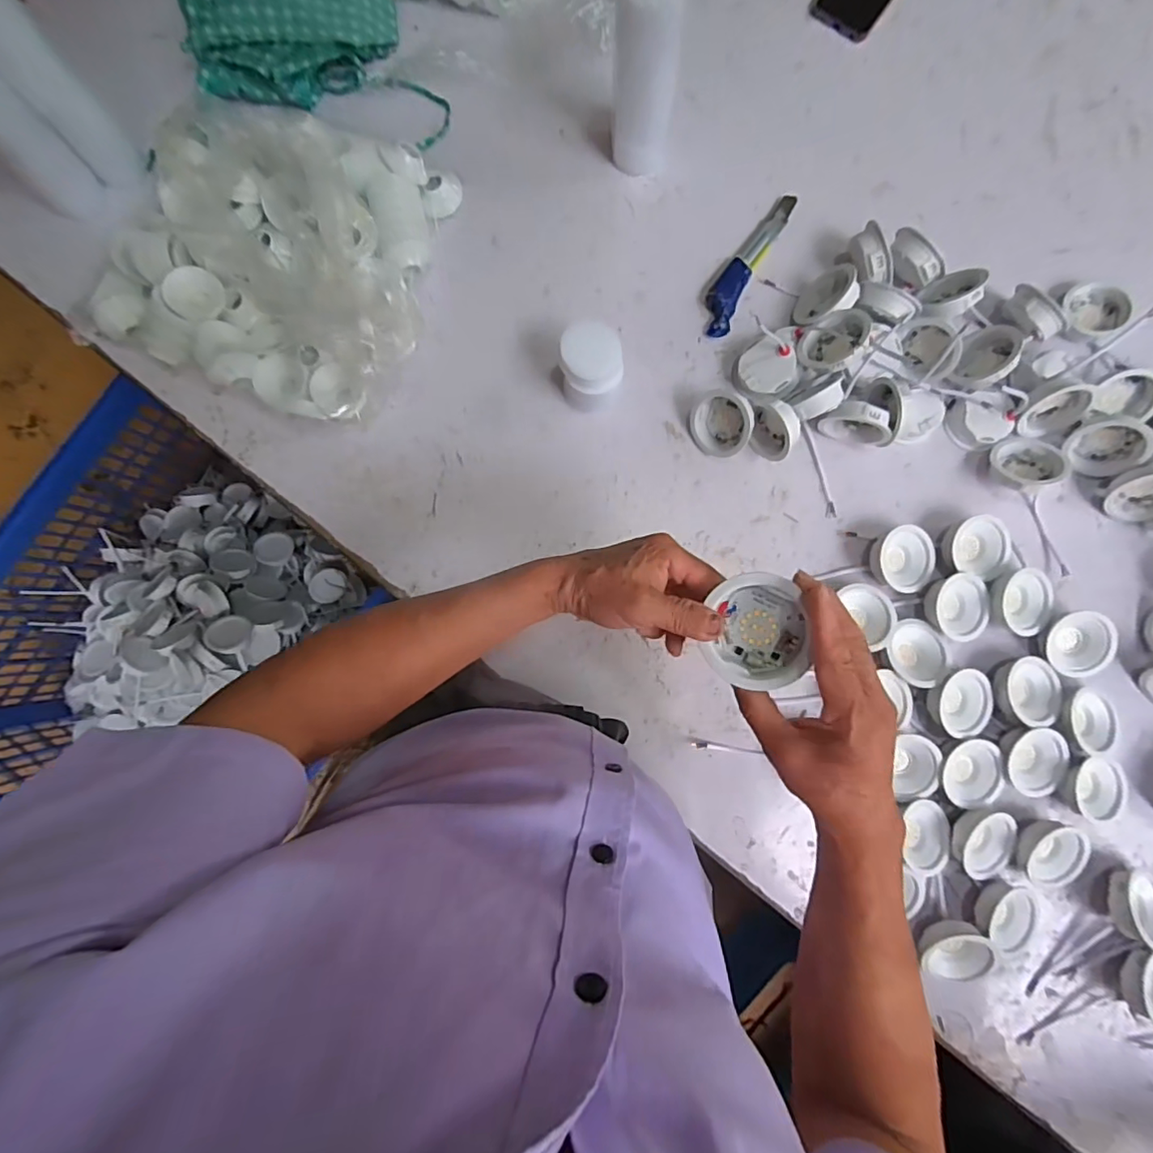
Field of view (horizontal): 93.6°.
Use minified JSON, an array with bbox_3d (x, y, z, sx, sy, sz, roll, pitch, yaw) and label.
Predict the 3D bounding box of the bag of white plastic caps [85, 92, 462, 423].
[{"bbox_3d":[-0.330,-0.358,0.587,0.329,0.101,0.322,17,84,0],"label":"bag of white plastic caps"}]

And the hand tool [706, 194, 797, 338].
[{"bbox_3d":[0.201,-0.371,0.636,0.040,0.019,0.196,28,85,1],"label":"hand tool"}]

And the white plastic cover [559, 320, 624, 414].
[{"bbox_3d":[0.016,-0.224,0.589,0.068,0.083,0.066,-10,85,-2],"label":"white plastic cover"}]

